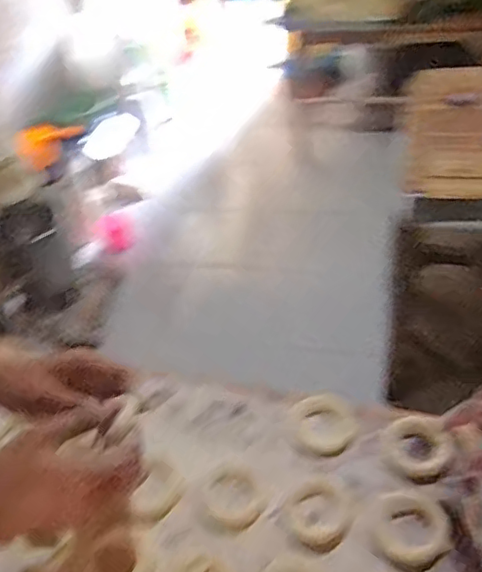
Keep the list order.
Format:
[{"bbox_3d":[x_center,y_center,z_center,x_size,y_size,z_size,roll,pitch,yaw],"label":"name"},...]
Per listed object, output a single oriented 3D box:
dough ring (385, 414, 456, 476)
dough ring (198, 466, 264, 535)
[{"bbox_3d":[0.175,0.159,0.580,0.060,0.016,0.064,-3,42,3],"label":"dough ring"},{"bbox_3d":[-0.010,0.208,0.564,0.061,0.006,0.064,-3,42,3],"label":"dough ring"}]

